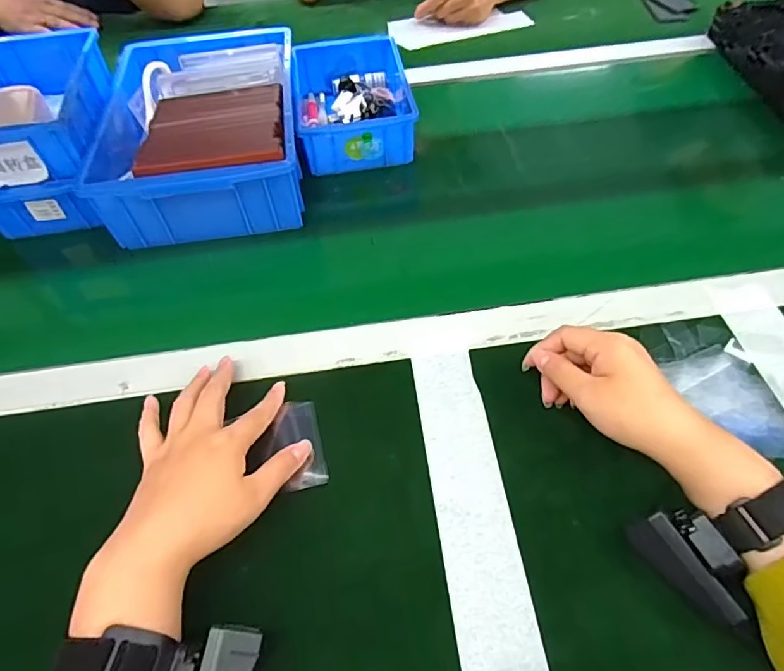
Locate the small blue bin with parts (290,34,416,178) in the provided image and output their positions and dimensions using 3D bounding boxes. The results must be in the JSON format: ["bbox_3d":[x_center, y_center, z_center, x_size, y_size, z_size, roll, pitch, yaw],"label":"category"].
[{"bbox_3d":[-0.050,-0.293,0.623,0.126,0.055,0.202,-9,54,-3],"label":"small blue bin with parts"}]

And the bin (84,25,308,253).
[{"bbox_3d":[-0.216,-0.243,0.580,0.214,0.079,0.294,-8,54,-2],"label":"bin"}]

